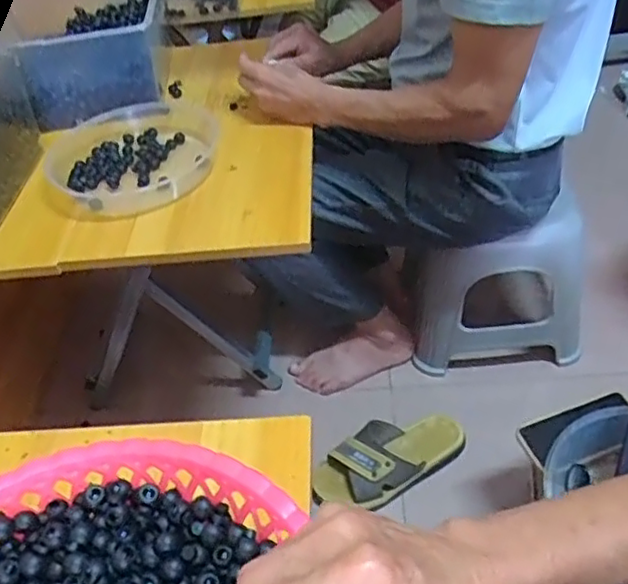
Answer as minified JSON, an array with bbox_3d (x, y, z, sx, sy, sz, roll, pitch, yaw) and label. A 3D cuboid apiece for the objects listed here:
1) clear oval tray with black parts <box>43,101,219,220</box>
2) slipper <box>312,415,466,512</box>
[{"bbox_3d":[-0.251,-0.200,0.860,0.231,0.041,0.260,2,45,10],"label":"clear oval tray with black parts"},{"bbox_3d":[0.122,0.269,1.014,0.256,0.066,0.118,-18,45,-11],"label":"slipper"}]

